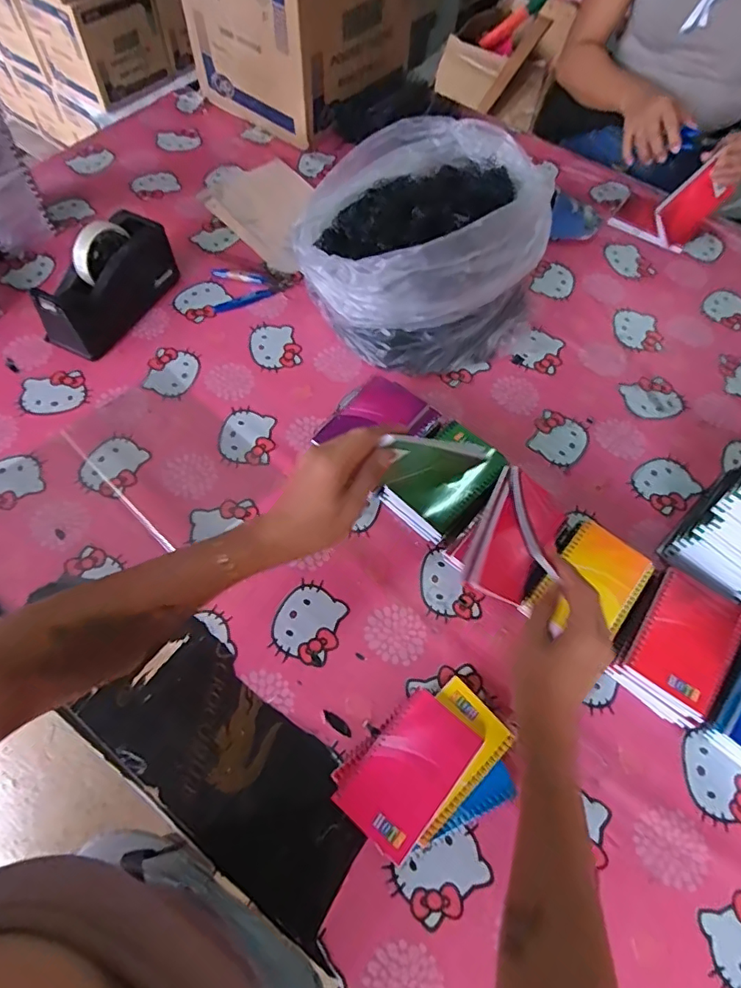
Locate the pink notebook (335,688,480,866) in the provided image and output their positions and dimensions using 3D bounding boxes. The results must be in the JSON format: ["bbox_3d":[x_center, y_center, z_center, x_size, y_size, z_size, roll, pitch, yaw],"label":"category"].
[{"bbox_3d":[0.036,0.256,0.495,0.079,0.005,0.128,37,69,18],"label":"pink notebook"}]

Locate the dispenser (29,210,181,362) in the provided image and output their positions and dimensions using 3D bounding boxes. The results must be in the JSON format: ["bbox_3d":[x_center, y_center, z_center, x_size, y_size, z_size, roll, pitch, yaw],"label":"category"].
[{"bbox_3d":[-0.368,-0.295,0.726,0.087,0.124,0.204,25,63,11],"label":"dispenser"}]

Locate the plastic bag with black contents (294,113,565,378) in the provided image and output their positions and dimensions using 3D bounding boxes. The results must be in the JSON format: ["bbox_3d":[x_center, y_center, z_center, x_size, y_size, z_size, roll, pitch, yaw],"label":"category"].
[{"bbox_3d":[0.078,-0.352,0.749,0.308,0.177,0.339,16,62,6],"label":"plastic bag with black contents"}]

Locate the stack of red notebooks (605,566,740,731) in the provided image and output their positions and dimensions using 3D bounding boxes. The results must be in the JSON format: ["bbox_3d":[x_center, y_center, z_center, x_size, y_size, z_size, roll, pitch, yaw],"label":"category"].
[{"bbox_3d":[0.321,0.158,0.561,0.095,0.042,0.145,35,65,16],"label":"stack of red notebooks"}]

